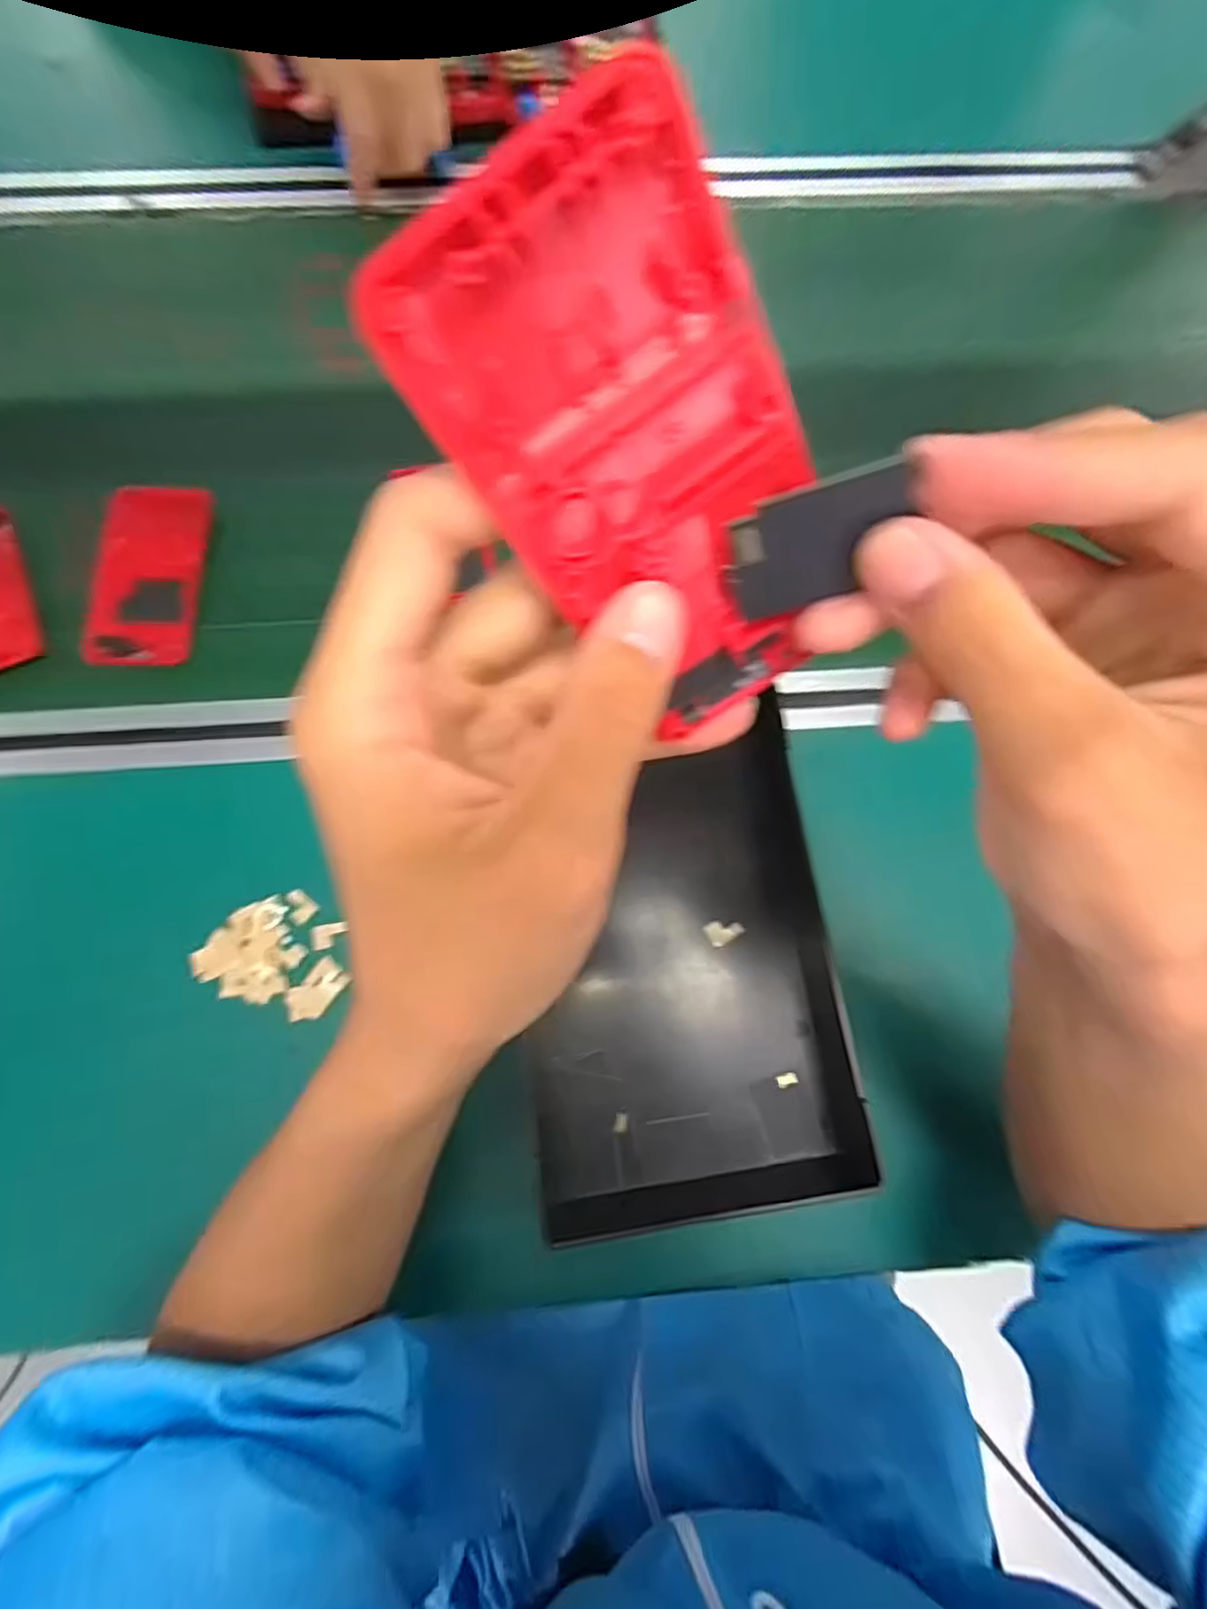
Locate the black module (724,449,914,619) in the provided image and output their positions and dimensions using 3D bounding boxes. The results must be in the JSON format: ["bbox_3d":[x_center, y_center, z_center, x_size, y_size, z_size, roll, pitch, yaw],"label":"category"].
[{"bbox_3d":[0.047,-0.056,0.150,0.039,0.028,0.004,-11,49,23],"label":"black module"}]

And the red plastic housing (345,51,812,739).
[{"bbox_3d":[0.012,-0.066,0.144,0.061,0.119,0.010,-33,44,12],"label":"red plastic housing"}]

